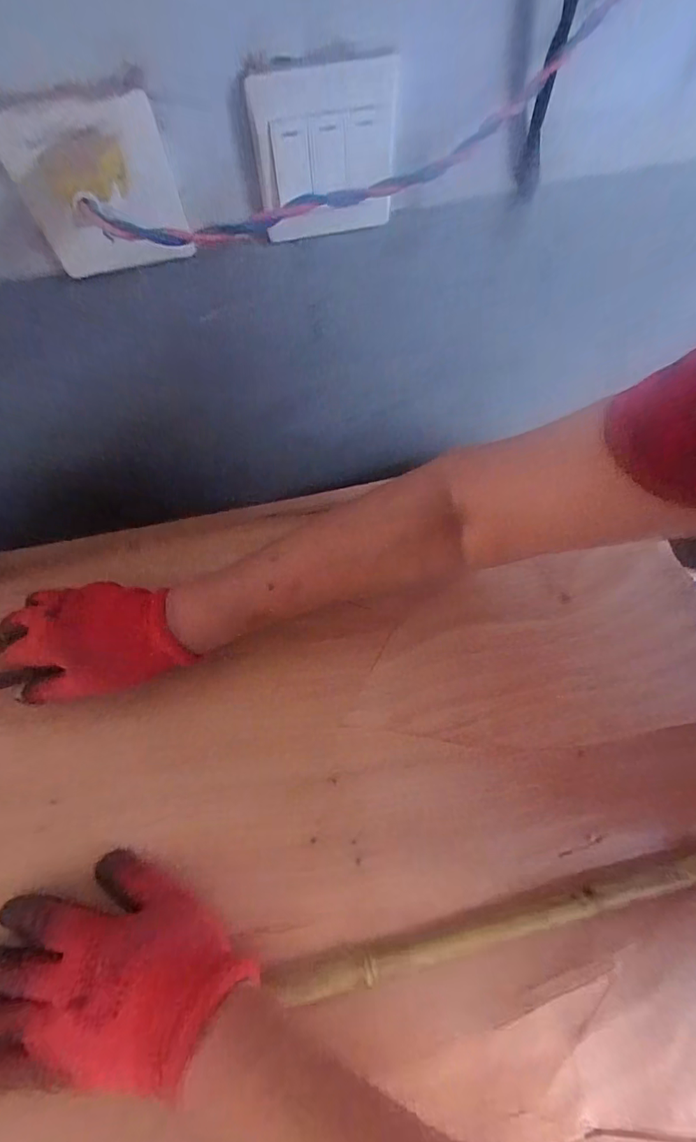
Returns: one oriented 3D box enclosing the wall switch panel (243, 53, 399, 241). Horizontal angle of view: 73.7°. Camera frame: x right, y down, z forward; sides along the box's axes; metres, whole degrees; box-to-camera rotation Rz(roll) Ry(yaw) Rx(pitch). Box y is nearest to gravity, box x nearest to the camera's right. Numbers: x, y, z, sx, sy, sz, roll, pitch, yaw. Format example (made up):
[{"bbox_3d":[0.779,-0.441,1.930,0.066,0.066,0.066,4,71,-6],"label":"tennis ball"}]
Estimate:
[{"bbox_3d":[-0.015,-0.274,0.311,0.090,0.093,0.021,-7,68,-3],"label":"wall switch panel"}]

